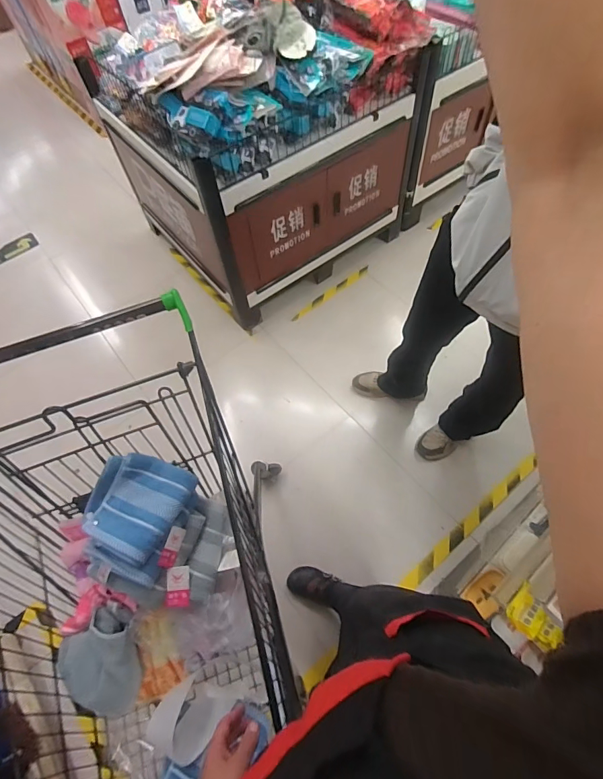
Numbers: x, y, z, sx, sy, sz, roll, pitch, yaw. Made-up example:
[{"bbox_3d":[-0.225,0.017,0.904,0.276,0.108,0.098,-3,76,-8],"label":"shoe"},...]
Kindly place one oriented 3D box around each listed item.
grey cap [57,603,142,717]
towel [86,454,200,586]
[{"bbox_3d":[-0.378,0.517,0.770,0.132,0.068,0.178,-15,92,-1],"label":"grey cap"},{"bbox_3d":[-0.326,0.233,0.776,0.191,0.076,0.211,18,63,15],"label":"towel"}]

